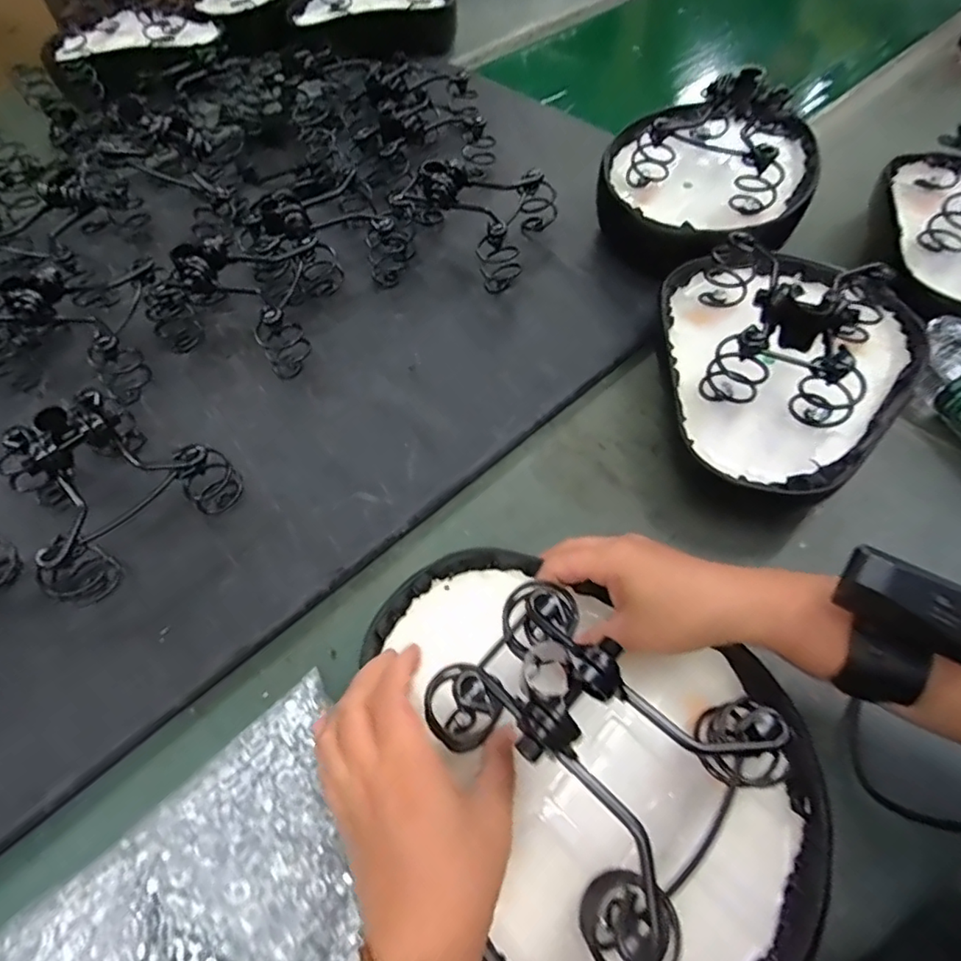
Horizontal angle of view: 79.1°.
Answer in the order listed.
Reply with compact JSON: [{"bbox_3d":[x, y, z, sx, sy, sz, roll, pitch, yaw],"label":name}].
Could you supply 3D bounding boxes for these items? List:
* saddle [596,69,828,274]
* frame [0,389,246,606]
[{"bbox_3d":[0.251,-0.338,0.639,0.199,0.138,0.230,33,64,22],"label":"saddle"},{"bbox_3d":[-0.307,-0.008,0.469,0.148,0.084,0.152,38,66,24],"label":"frame"}]

